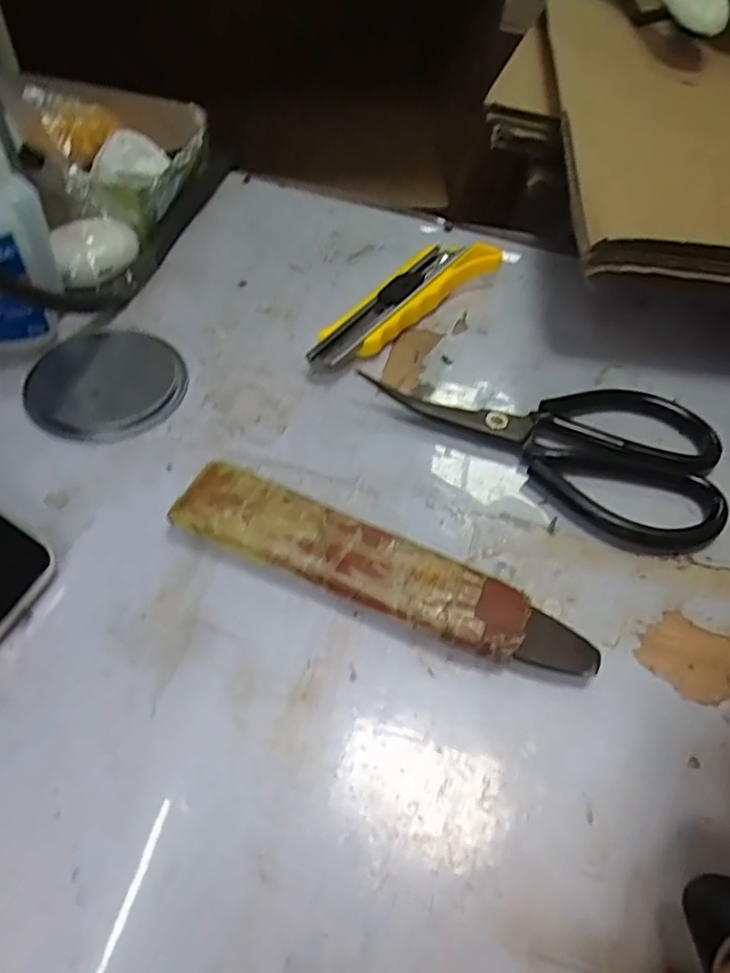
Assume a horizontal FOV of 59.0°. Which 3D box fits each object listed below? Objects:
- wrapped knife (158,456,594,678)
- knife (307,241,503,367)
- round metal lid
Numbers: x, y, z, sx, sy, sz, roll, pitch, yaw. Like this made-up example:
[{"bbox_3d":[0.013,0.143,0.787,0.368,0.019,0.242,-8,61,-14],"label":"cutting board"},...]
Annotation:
[{"bbox_3d":[0.005,0.037,0.277,0.184,0.019,0.037,22,54,11],"label":"wrapped knife"},{"bbox_3d":[0.020,-0.111,0.386,0.037,0.021,0.146,39,59,22],"label":"knife"},{"bbox_3d":[-0.140,-0.058,0.348,0.080,0.004,0.084,2,53,-3],"label":"round metal lid"}]

